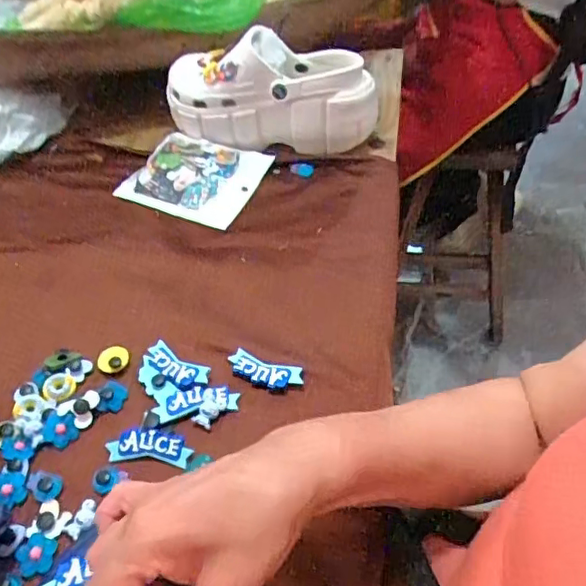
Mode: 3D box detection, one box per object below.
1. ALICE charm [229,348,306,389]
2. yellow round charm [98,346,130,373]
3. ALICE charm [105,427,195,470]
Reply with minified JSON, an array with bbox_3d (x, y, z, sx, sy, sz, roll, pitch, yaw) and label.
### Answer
[{"bbox_3d":[-0.022,0.061,0.447,0.060,0.012,0.021,15,50,19],"label":"ALICE charm"},{"bbox_3d":[-0.146,0.054,0.465,0.025,0.007,0.023,-32,68,-12],"label":"yellow round charm"},{"bbox_3d":[-0.103,0.109,0.410,0.062,0.006,0.024,4,79,7],"label":"ALICE charm"}]

